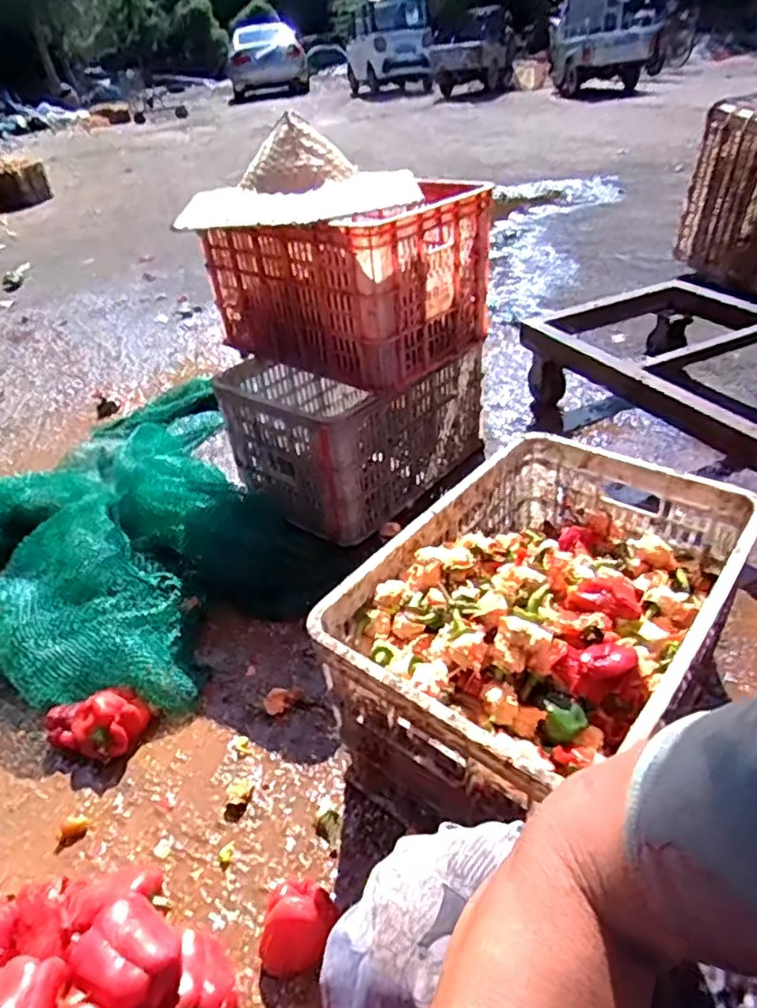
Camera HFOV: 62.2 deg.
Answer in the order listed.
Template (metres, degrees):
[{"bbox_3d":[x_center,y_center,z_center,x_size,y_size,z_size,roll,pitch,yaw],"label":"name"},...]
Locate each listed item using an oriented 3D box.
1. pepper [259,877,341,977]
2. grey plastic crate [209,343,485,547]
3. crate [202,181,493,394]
[{"bbox_3d":[-0.088,0.449,0.678,0.074,0.072,0.092,19,43,31],"label":"pepper"},{"bbox_3d":[-0.054,-0.177,1.380,0.381,0.293,0.469,21,44,32],"label":"grey plastic crate"},{"bbox_3d":[-0.074,-0.451,1.252,0.478,0.276,0.335,24,45,35],"label":"crate"}]

